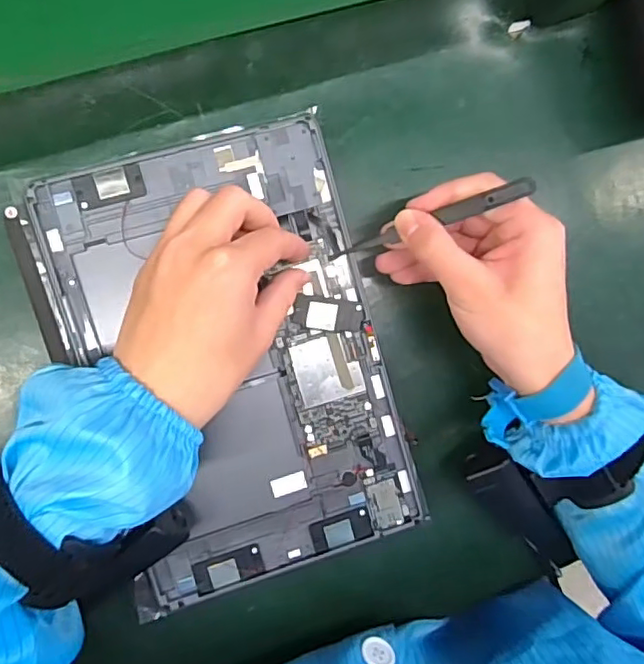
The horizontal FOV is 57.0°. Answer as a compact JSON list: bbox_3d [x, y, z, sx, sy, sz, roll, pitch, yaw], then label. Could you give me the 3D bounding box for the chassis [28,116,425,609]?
[{"bbox_3d":[-0.049,0.017,0.346,0.164,0.018,0.251,-17,94,-9],"label":"chassis"}]

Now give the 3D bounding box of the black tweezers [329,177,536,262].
[{"bbox_3d":[0.058,-0.061,0.329,0.120,0.013,0.007,-19,94,19],"label":"black tweezers"}]

